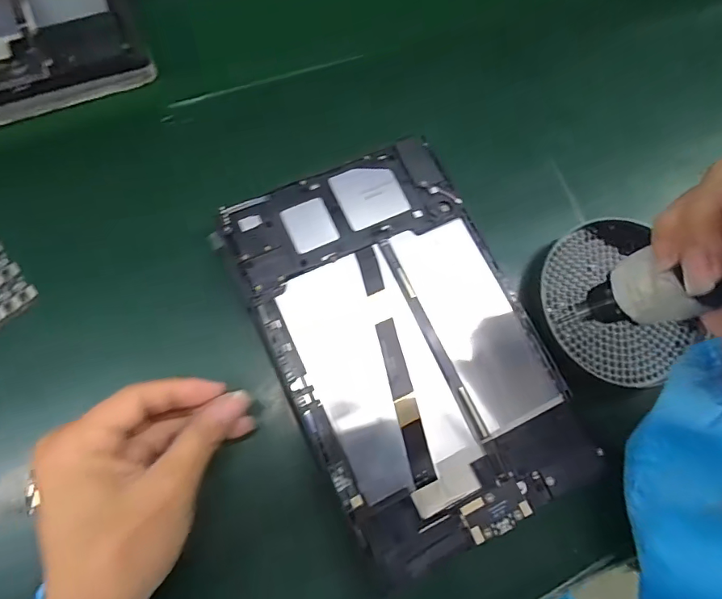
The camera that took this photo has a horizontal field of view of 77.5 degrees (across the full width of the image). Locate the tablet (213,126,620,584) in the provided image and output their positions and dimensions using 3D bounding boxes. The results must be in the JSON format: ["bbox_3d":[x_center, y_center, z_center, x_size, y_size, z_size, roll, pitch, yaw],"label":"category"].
[{"bbox_3d":[0.027,0.024,0.275,0.151,0.008,0.240,-25,79,-11],"label":"tablet"}]

